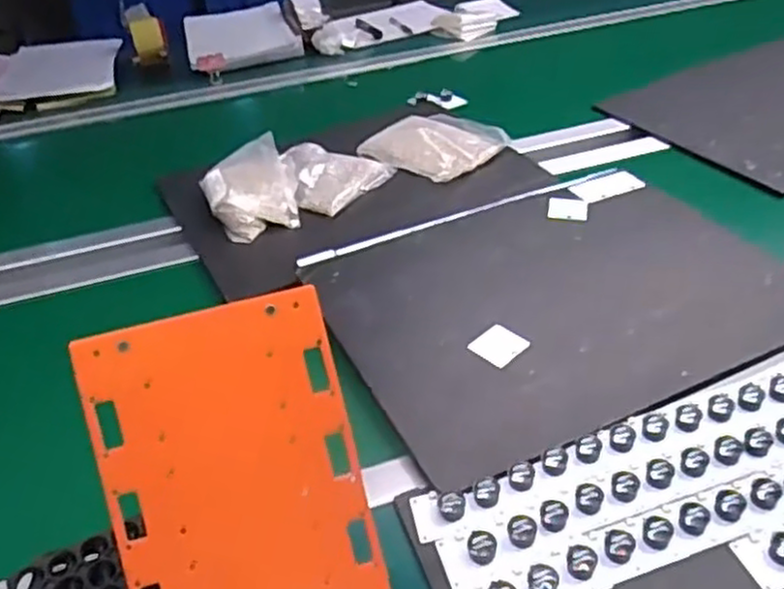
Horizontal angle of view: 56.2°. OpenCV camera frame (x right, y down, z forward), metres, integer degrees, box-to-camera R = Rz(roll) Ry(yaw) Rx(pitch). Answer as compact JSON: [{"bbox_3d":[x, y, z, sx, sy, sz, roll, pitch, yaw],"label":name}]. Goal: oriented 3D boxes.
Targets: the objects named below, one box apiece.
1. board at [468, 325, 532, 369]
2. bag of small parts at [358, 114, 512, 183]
[{"bbox_3d":[0.109,0.052,0.751,0.050,0.004,0.046,-33,46,-32],"label":"board"},{"bbox_3d":[0.067,-0.230,1.111,0.182,0.031,0.173,25,46,32],"label":"bag of small parts"}]

